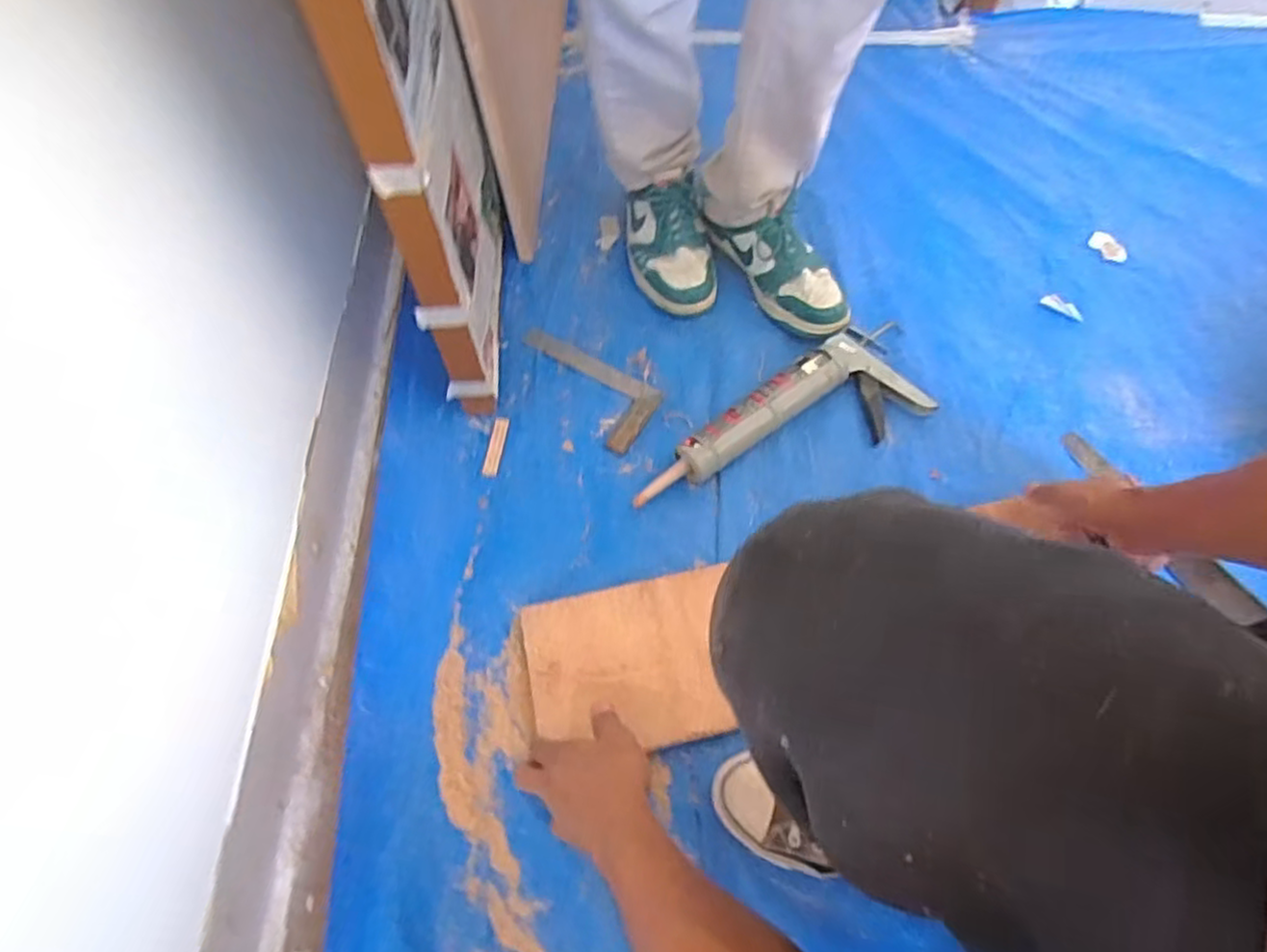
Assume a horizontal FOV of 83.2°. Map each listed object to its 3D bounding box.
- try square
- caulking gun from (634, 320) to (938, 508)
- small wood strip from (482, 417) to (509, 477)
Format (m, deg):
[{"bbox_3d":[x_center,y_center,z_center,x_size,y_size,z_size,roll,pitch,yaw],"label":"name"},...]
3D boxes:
[{"bbox_3d":[-0.064,-0.114,0.887,0.192,0.021,0.098,31,67,16],"label":"try square"},{"bbox_3d":[0.175,-0.066,0.833,0.371,0.048,0.131,-27,64,-12],"label":"caulking gun"},{"bbox_3d":[-0.165,-0.035,0.855,0.018,0.005,0.080,6,62,4],"label":"small wood strip"}]

